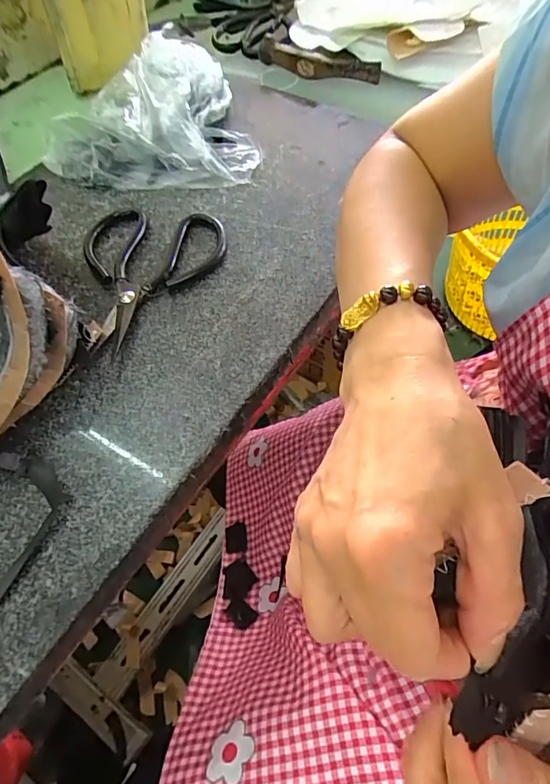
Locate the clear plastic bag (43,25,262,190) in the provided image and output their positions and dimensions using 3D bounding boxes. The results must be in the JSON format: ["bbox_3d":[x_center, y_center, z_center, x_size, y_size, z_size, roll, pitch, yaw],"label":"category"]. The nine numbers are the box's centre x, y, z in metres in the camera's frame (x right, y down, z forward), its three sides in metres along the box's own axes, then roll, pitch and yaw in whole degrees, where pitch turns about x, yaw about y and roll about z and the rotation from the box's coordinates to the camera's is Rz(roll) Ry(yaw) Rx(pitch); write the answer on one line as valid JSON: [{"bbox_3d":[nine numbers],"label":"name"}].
[{"bbox_3d":[-0.115,-0.278,0.458,0.200,0.056,0.159,4,59,3],"label":"clear plastic bag"}]

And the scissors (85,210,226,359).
[{"bbox_3d":[-0.115,-0.114,0.385,0.105,0.015,0.147,31,64,19],"label":"scissors"}]

